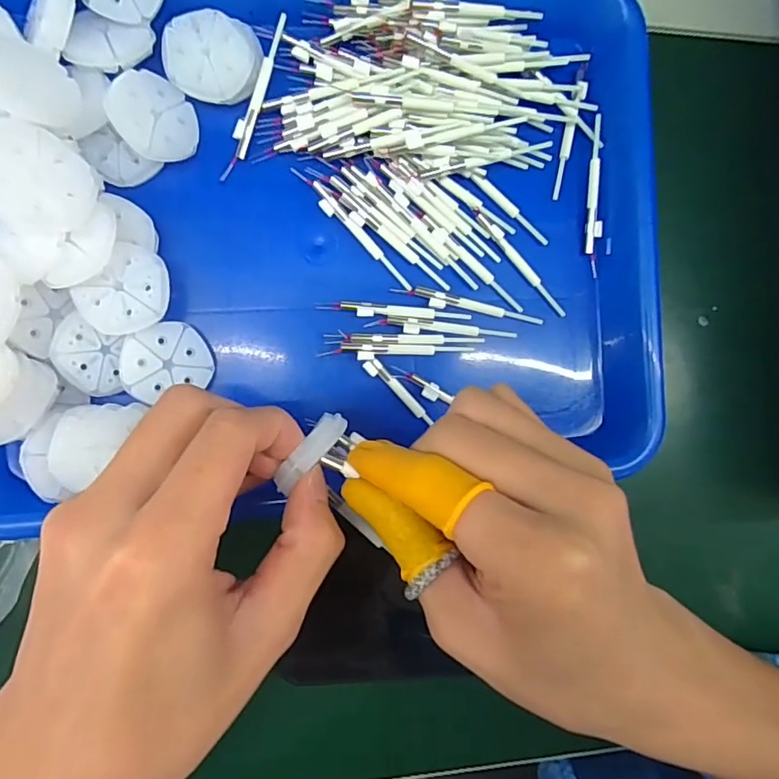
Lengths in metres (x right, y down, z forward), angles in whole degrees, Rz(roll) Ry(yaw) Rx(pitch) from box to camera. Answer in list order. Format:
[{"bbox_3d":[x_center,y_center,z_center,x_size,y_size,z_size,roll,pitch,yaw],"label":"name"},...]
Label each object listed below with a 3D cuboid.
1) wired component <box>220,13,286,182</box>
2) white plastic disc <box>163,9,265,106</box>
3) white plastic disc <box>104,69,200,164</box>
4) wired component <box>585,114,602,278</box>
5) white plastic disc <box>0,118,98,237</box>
[{"bbox_3d":[-0.064,-0.137,0.244,0.008,0.006,0.079,18,88,-9],"label":"wired component"},{"bbox_3d":[-0.080,-0.151,0.237,0.042,0.010,0.035,-19,94,-8],"label":"white plastic disc"},{"bbox_3d":[-0.104,-0.120,0.230,0.037,0.005,0.037,5,82,-41],"label":"white plastic disc"},{"bbox_3d":[0.108,-0.101,0.272,0.007,0.008,0.079,-1,91,-9],"label":"wired component"},{"bbox_3d":[-0.133,-0.078,0.196,0.038,0.006,0.039,1,88,-40],"label":"white plastic disc"}]

